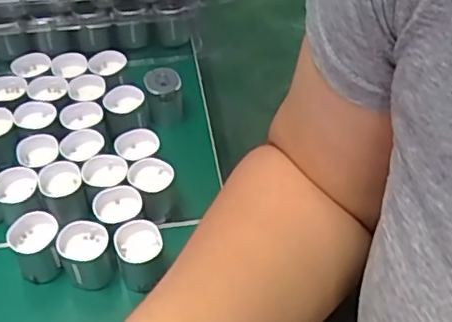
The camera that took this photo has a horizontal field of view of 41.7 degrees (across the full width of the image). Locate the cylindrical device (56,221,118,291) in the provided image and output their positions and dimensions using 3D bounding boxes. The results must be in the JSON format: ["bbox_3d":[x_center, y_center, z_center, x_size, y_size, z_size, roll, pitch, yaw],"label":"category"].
[{"bbox_3d":[-0.087,0.059,0.373,0.031,0.034,0.028,-16,50,-16],"label":"cylindrical device"}]

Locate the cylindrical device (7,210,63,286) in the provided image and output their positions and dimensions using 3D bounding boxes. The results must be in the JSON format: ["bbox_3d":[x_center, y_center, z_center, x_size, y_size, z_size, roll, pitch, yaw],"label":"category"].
[{"bbox_3d":[-0.119,0.055,0.375,0.030,0.034,0.030,1,47,-1],"label":"cylindrical device"}]

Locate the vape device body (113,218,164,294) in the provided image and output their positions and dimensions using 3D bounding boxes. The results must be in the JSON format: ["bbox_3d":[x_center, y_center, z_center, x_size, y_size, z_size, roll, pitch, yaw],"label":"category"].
[{"bbox_3d":[-0.054,0.059,0.372,0.028,0.033,0.030,1,47,-1],"label":"vape device body"}]

